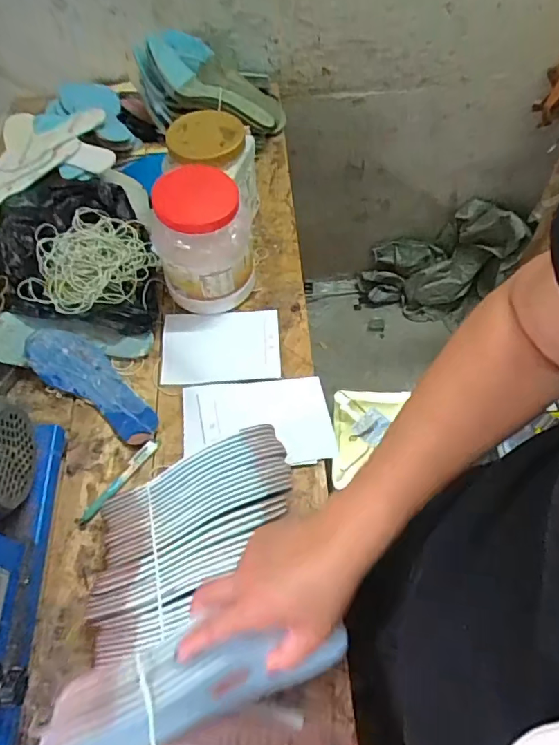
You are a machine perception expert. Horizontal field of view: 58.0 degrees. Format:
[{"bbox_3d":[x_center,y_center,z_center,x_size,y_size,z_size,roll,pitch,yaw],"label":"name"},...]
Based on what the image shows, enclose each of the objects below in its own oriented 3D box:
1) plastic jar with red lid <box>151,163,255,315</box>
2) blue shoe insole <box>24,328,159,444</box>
[{"bbox_3d":[-0.112,-0.189,0.748,0.136,0.183,0.125,-13,60,-6],"label":"plastic jar with red lid"},{"bbox_3d":[-0.264,0.016,0.721,0.227,0.043,0.084,36,67,20],"label":"blue shoe insole"}]

